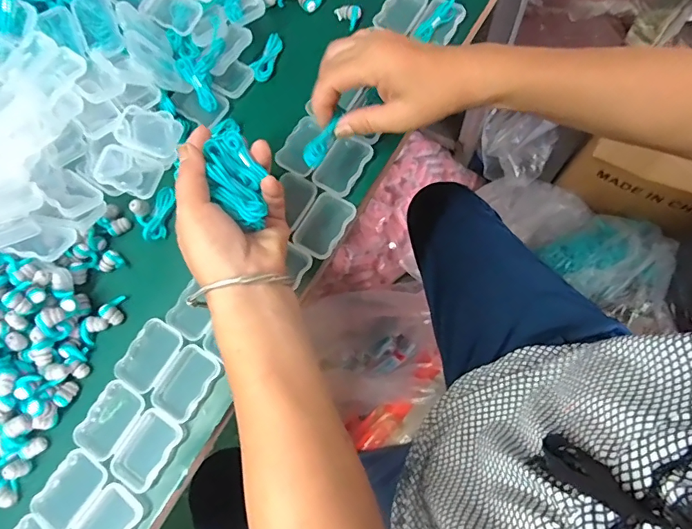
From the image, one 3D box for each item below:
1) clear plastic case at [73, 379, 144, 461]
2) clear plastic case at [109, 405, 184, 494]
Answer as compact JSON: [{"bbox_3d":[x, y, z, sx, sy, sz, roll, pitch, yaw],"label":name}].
[{"bbox_3d":[-0.185,0.123,0.356,0.036,0.016,0.055,30,79,8],"label":"clear plastic case"},{"bbox_3d":[-0.153,0.140,0.343,0.037,0.011,0.056,31,79,13],"label":"clear plastic case"}]

